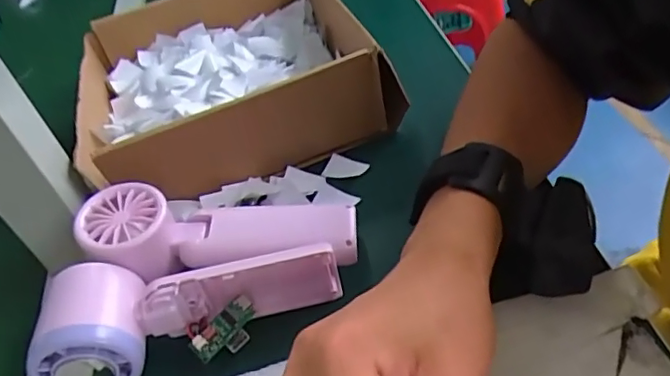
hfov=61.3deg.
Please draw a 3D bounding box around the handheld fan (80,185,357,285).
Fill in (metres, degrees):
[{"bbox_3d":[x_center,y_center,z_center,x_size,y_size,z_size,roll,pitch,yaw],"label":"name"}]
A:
[{"bbox_3d":[-0.069,0.028,0.340,0.160,0.038,0.050,-2,47,6],"label":"handheld fan"}]

